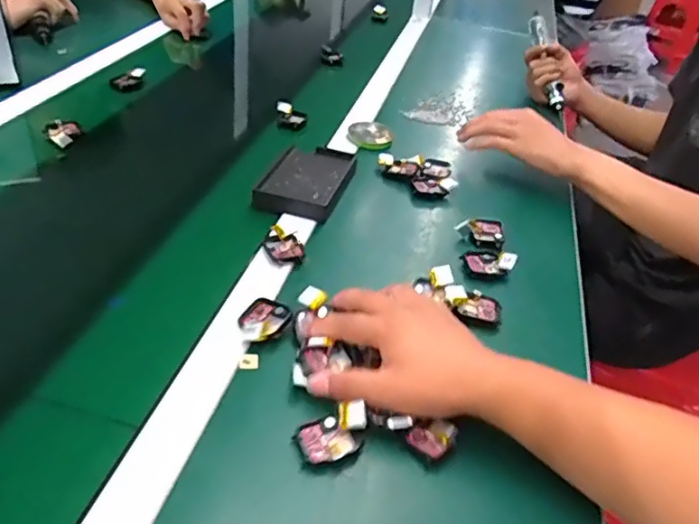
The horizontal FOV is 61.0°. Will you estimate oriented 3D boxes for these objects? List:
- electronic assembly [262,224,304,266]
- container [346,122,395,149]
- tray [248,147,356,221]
[{"bbox_3d":[-0.069,-0.018,0.619,0.034,0.015,0.051,-16,44,-28],"label":"electronic assembly"},{"bbox_3d":[0.030,-0.181,0.856,0.066,0.018,0.062,5,38,-4],"label":"container"},{"bbox_3d":[-0.051,-0.100,0.723,0.092,0.021,0.141,13,38,7],"label":"tray"}]

